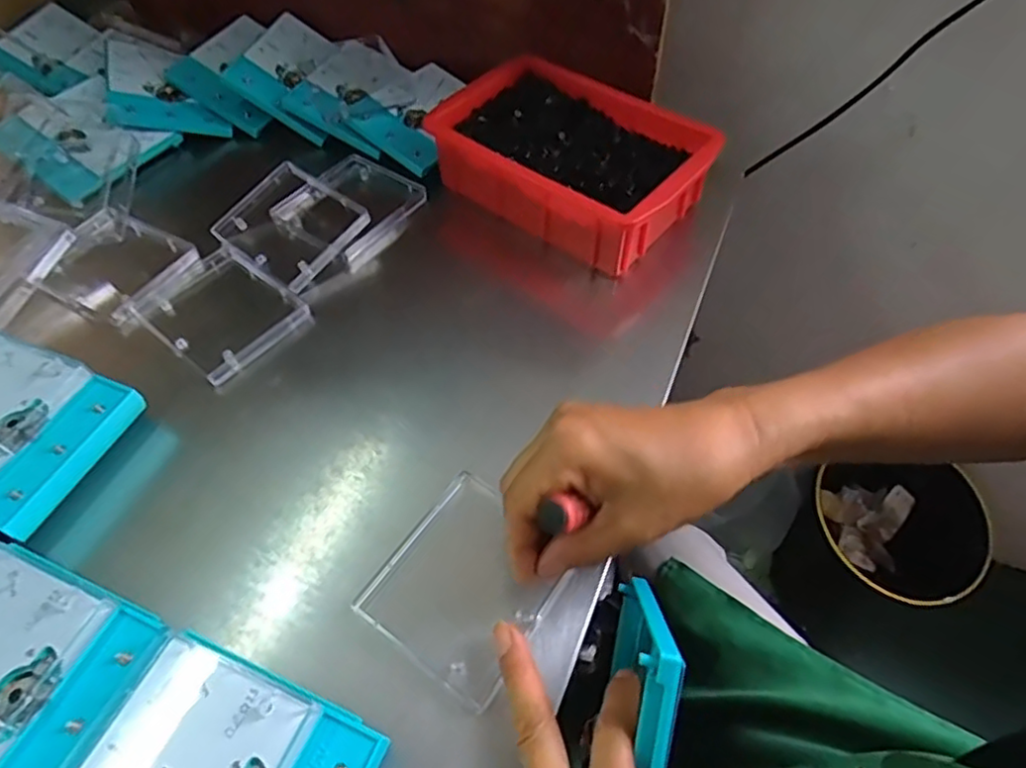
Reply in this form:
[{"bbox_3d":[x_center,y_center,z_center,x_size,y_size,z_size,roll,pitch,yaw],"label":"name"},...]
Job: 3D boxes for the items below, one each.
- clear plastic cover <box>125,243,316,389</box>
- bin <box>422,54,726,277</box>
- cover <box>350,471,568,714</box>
[{"bbox_3d":[-0.212,-0.055,0.456,0.108,0.013,0.086,35,61,23],"label":"clear plastic cover"},{"bbox_3d":[0.039,-0.181,0.504,0.201,0.063,0.125,33,60,21],"label":"bin"},{"bbox_3d":[-0.025,0.107,0.336,0.083,0.012,0.088,30,59,19],"label":"cover"}]

